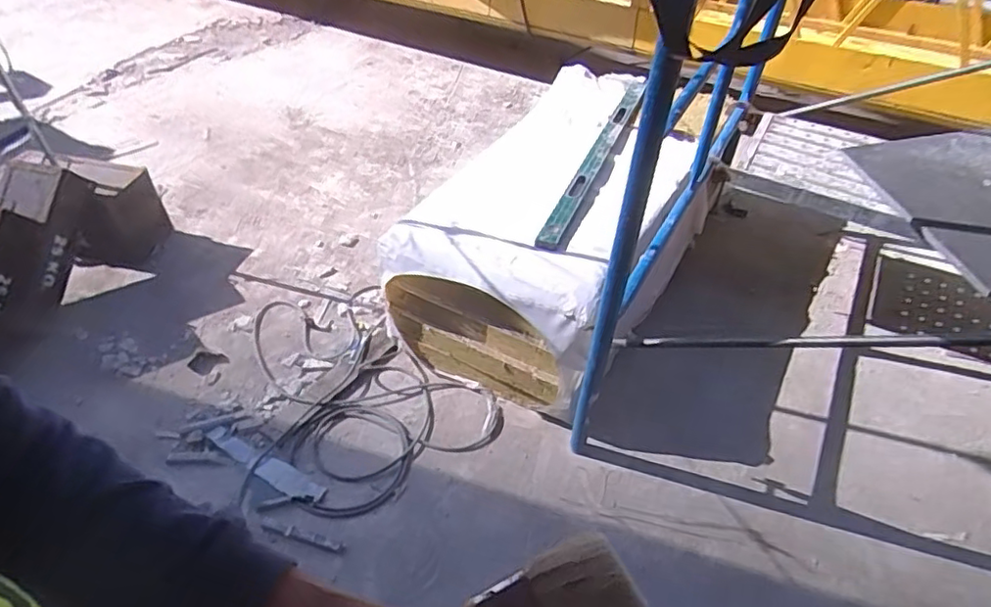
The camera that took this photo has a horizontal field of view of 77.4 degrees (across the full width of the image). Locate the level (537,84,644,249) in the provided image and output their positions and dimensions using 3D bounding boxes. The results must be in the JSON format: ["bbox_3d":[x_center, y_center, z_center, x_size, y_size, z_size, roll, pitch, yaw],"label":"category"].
[{"bbox_3d":[0.323,-0.485,1.878,0.068,0.017,1.026,16,46,18],"label":"level"}]

